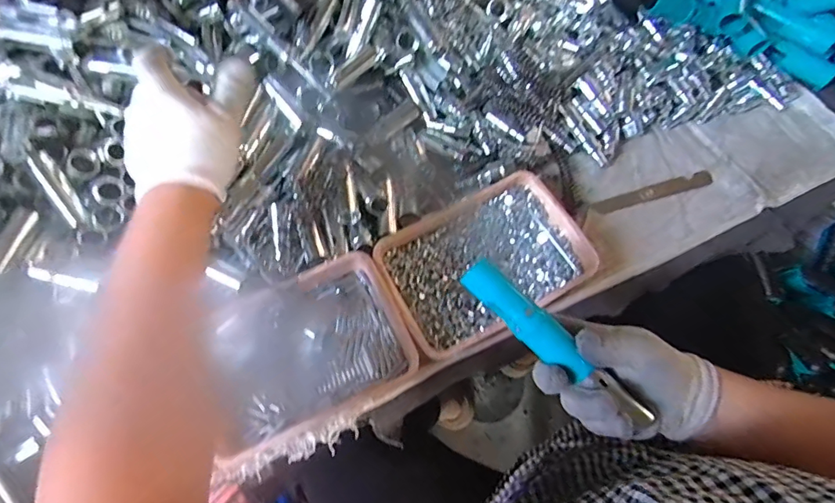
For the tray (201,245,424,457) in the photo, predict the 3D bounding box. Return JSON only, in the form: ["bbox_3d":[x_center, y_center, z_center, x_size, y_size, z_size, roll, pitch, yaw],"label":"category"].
[{"bbox_3d":[-0.106,0.093,0.449,0.185,0.037,0.134,-22,69,-9],"label":"tray"}]

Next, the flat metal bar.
[{"bbox_3d":[0.277,-0.070,0.541,0.145,0.008,0.020,-14,68,-6],"label":"flat metal bar"}]

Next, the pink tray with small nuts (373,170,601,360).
[{"bbox_3d":[0.068,0.009,0.480,0.199,0.031,0.140,-28,70,-11],"label":"pink tray with small nuts"}]

